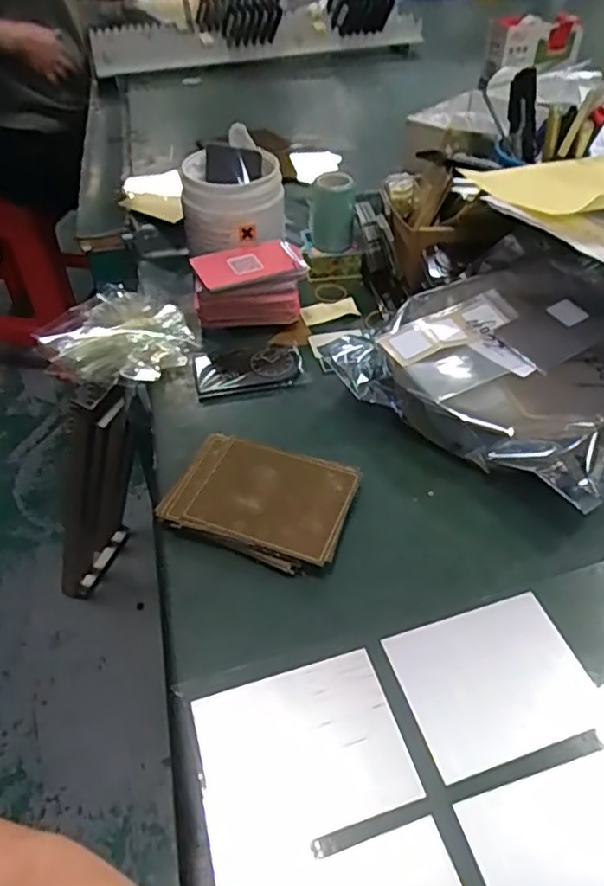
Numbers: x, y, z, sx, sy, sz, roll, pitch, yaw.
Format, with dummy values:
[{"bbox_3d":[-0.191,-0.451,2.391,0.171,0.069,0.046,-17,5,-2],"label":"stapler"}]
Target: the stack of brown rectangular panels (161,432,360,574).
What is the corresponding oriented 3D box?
[{"bbox_3d":[-0.027,0.037,0.413,0.115,0.021,0.082,12,47,13],"label":"stack of brown rectangular panels"}]

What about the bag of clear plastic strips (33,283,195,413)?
[{"bbox_3d":[-0.165,-0.097,0.552,0.127,0.018,0.136,-25,51,-21],"label":"bag of clear plastic strips"}]

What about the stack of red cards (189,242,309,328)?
[{"bbox_3d":[-0.048,-0.142,0.567,0.095,0.055,0.061,-6,46,-5],"label":"stack of red cards"}]

